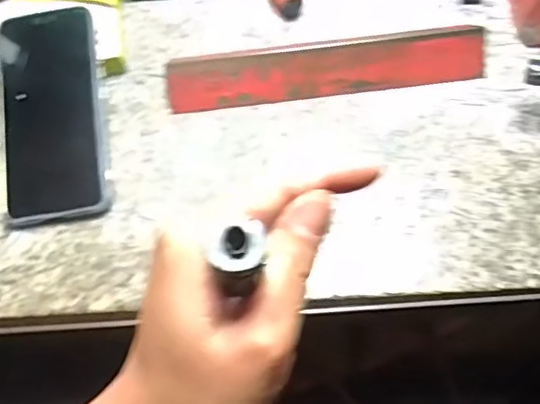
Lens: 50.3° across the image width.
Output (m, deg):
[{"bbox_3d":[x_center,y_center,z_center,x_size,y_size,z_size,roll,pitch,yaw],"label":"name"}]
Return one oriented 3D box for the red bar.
[{"bbox_3d":[0.040,-0.096,0.413,0.222,0.029,0.036,-7,65,0],"label":"red bar"}]

